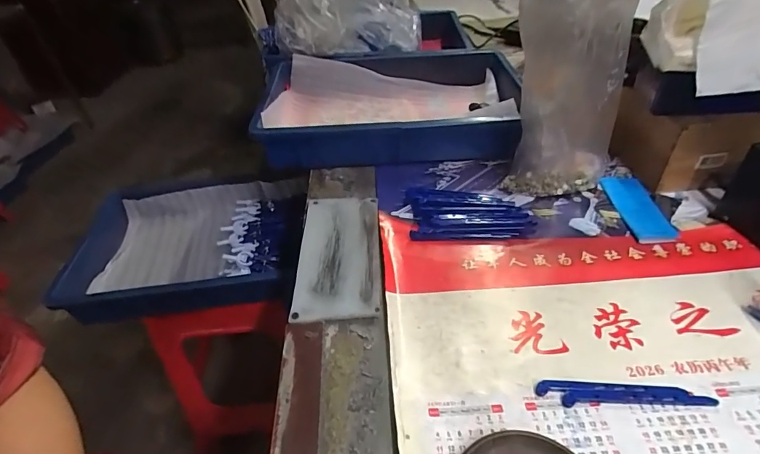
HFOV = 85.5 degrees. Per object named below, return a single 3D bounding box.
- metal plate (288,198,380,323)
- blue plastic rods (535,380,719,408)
[{"bbox_3d":[-0.049,0.028,0.493,0.093,0.007,0.200,-4,40,0],"label":"metal plate"},{"bbox_3d":[0.206,0.142,0.348,0.138,0.004,0.020,0,41,5],"label":"blue plastic rods"}]

